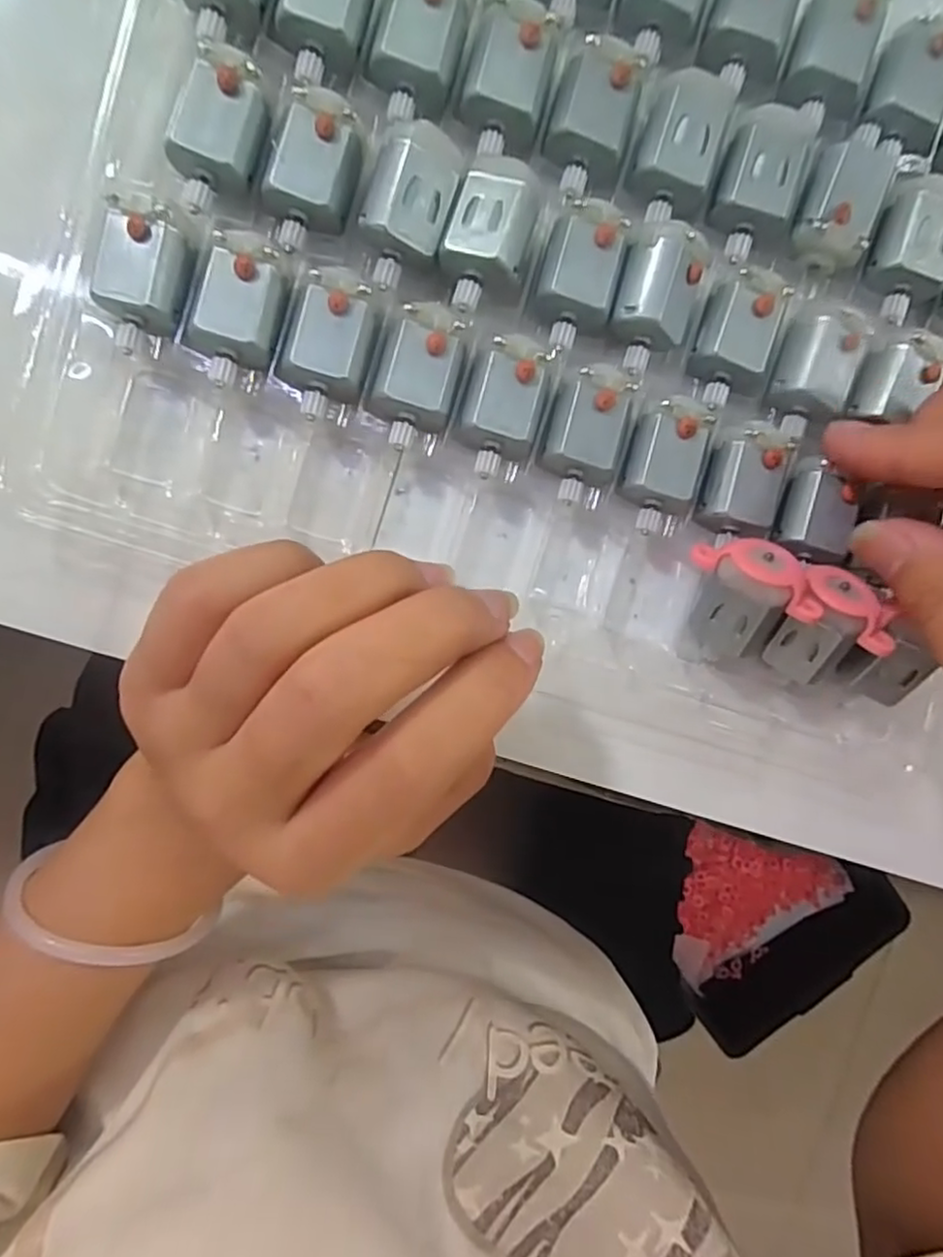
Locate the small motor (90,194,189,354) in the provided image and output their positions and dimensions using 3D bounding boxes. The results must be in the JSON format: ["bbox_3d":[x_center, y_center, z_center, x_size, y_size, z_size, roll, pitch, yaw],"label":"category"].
[{"bbox_3d":[-0.076,-0.080,0.157,0.018,0.016,0.029,10,95,-7],"label":"small motor"}]

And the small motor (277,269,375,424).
[{"bbox_3d":[-0.034,-0.068,0.165,0.018,0.016,0.033,19,94,-7],"label":"small motor"}]

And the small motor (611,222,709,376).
[{"bbox_3d":[0.046,-0.081,0.167,0.018,0.012,0.033,13,95,-7],"label":"small motor"}]

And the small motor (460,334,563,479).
[{"bbox_3d":[0.008,-0.055,0.171,0.018,0.017,0.034,18,94,-7],"label":"small motor"}]

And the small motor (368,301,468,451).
[{"bbox_3d":[-0.013,-0.061,0.168,0.019,0.017,0.033,19,94,-7],"label":"small motor"}]

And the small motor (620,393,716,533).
[{"bbox_3d":[0.050,-0.043,0.177,0.019,0.015,0.034,13,95,-7],"label":"small motor"}]

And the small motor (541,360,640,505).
[{"bbox_3d":[0.028,-0.049,0.174,0.018,0.016,0.033,11,95,-7],"label":"small motor"}]

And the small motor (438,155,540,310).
[{"bbox_3d":[0.004,-0.092,0.160,0.019,0.014,0.033,16,95,-7],"label":"small motor"}]

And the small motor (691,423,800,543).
[{"bbox_3d":[0.071,-0.037,0.178,0.018,0.014,0.028,14,95,-7],"label":"small motor"}]

